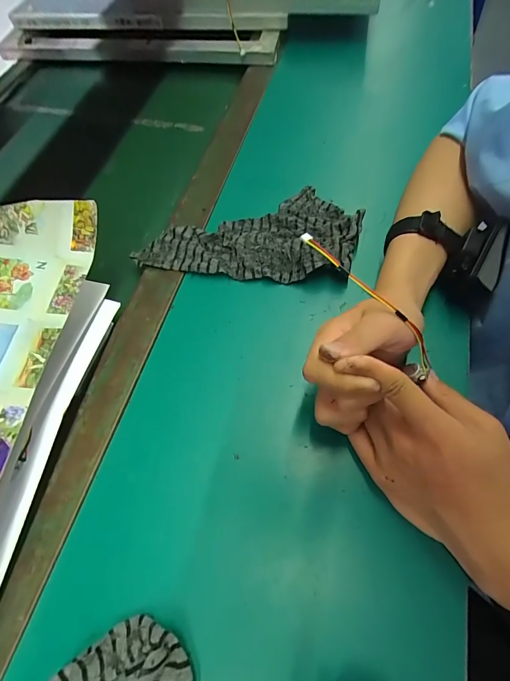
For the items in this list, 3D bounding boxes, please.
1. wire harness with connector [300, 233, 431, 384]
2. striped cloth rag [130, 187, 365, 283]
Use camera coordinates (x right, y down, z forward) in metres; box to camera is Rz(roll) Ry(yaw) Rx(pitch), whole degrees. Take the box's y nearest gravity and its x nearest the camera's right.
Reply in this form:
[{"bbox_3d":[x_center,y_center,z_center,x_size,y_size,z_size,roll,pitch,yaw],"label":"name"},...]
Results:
[{"bbox_3d":[0.089,-0.029,0.272,0.144,0.034,0.014,47,73,-7],"label":"wire harness with connector"},{"bbox_3d":[-0.009,-0.130,0.410,0.244,0.029,0.121,6,64,6],"label":"striped cloth rag"}]

